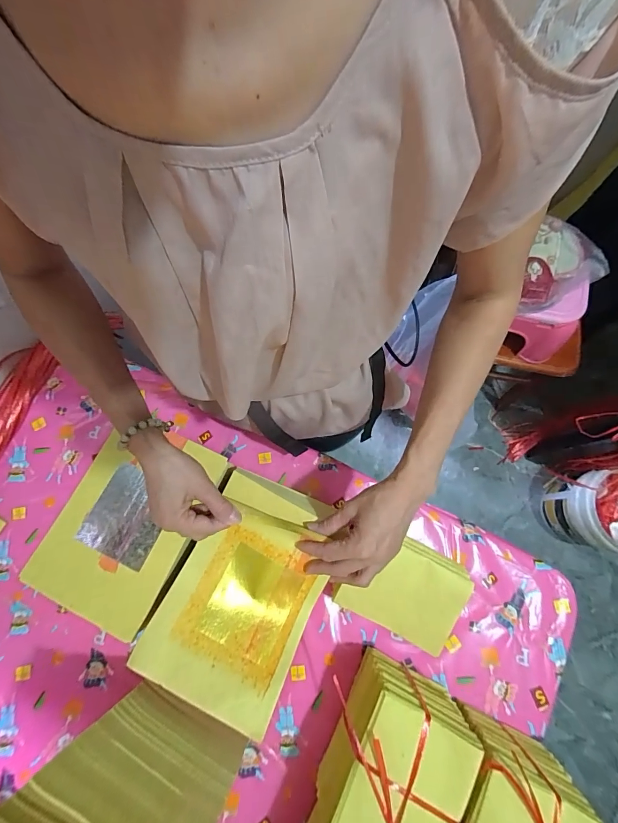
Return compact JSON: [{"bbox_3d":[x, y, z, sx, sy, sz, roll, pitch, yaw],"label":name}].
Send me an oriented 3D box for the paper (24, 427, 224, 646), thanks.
[{"bbox_3d":[-0.227,0.131,0.451,0.157,0.015,0.228,26,72,2],"label":"paper"}]

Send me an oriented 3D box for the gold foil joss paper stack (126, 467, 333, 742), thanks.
[{"bbox_3d":[-0.073,0.199,0.417,0.157,0.044,0.235,25,77,8],"label":"gold foil joss paper stack"}]

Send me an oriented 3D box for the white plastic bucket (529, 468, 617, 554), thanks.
[{"bbox_3d":[0.924,0.315,1.152,0.243,0.284,0.244,0,74,2],"label":"white plastic bucket"}]

